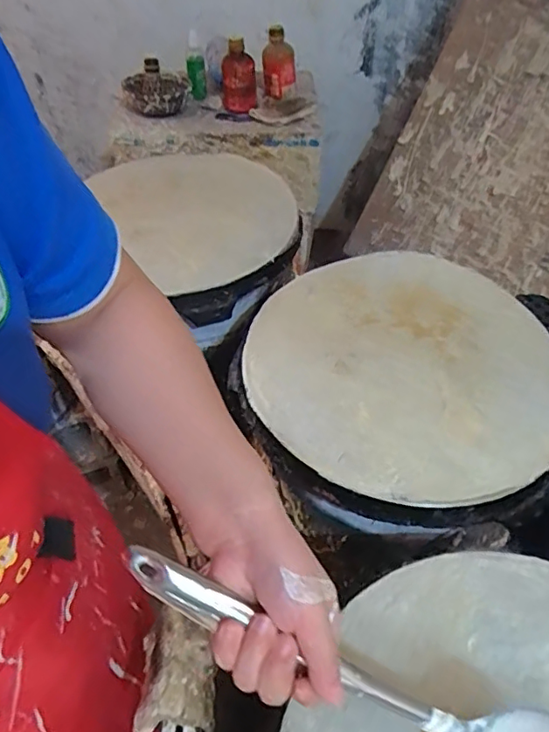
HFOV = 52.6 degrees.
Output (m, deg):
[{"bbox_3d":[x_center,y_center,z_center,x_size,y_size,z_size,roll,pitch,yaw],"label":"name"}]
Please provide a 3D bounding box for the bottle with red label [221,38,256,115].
[{"bbox_3d":[-0.073,-0.589,1.135,0.070,0.126,0.061,-4,48,-4],"label":"bottle with red label"}]

